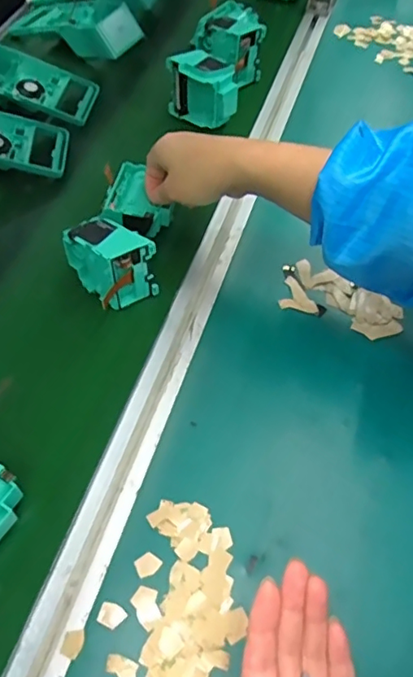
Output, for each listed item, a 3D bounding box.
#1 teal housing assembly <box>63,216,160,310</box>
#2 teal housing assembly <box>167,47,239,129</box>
[{"bbox_3d":[-0.088,-0.071,0.495,0.054,0.073,0.064,-33,65,-22],"label":"teal housing assembly"},{"bbox_3d":[-0.005,-0.299,0.646,0.080,0.070,0.035,30,60,15],"label":"teal housing assembly"}]

